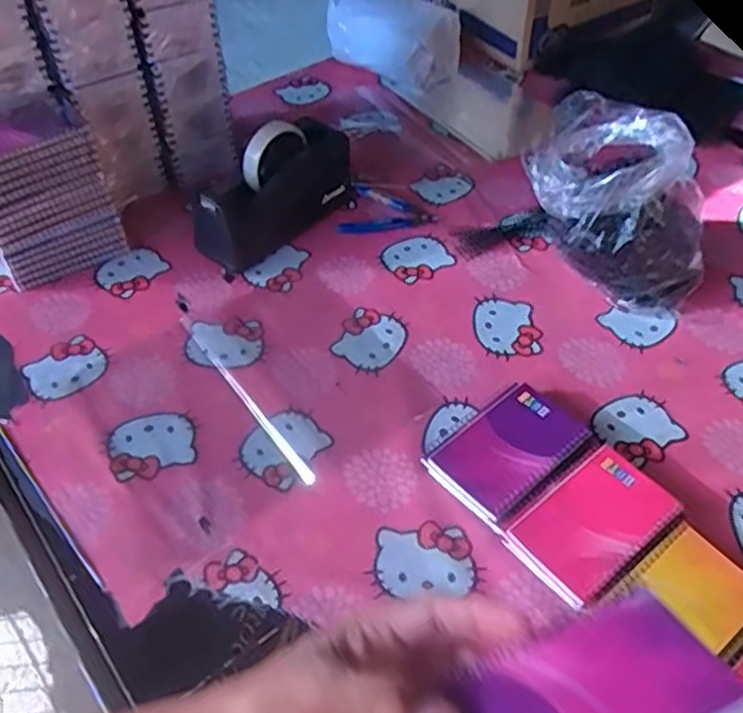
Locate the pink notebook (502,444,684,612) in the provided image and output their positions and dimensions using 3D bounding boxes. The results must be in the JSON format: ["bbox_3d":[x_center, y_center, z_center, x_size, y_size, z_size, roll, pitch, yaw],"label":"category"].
[{"bbox_3d":[0.186,0.141,0.603,0.133,0.025,0.083,-32,55,-26],"label":"pink notebook"}]

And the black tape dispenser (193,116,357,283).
[{"bbox_3d":[-0.115,-0.201,0.850,0.083,0.116,0.210,35,56,27],"label":"black tape dispenser"}]

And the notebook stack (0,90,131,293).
[{"bbox_3d":[-0.368,-0.182,0.800,0.138,0.157,0.110,-26,53,-22],"label":"notebook stack"}]

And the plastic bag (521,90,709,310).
[{"bbox_3d":[0.260,-0.159,0.767,0.177,0.184,0.131,4,48,3],"label":"plastic bag"}]

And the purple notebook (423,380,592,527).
[{"bbox_3d":[0.123,0.085,0.653,0.135,0.025,0.088,-34,56,-27],"label":"purple notebook"}]

